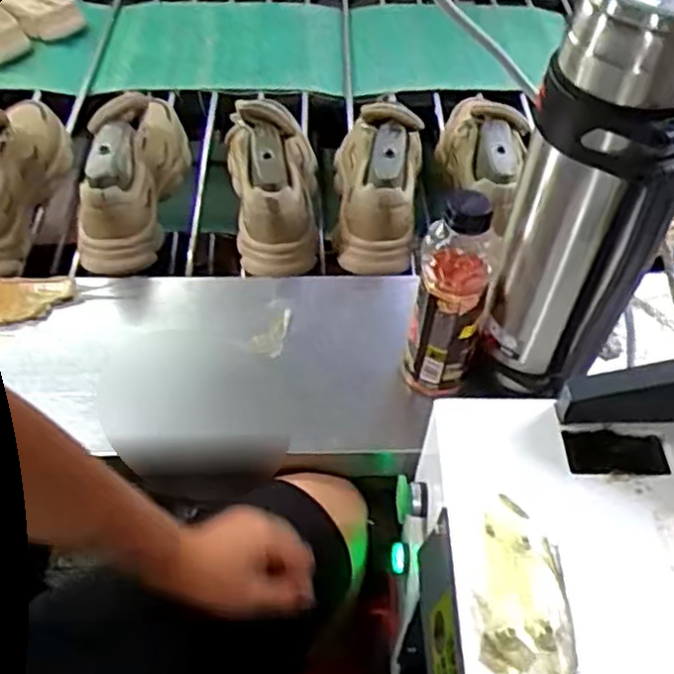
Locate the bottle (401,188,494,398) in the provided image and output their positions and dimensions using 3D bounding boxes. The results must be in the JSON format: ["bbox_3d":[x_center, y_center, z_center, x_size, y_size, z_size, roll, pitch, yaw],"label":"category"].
[{"bbox_3d":[0.105,-0.033,0.671,0.070,0.226,0.062,8,53,6],"label":"bottle"}]

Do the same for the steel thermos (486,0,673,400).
[{"bbox_3d":[0.202,-0.098,0.590,0.110,0.356,0.109,10,53,7],"label":"steel thermos"}]

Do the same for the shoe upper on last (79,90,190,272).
[{"bbox_3d":[-0.252,-0.220,0.899,0.090,0.144,0.278,4,53,3],"label":"shoe upper on last"}]

